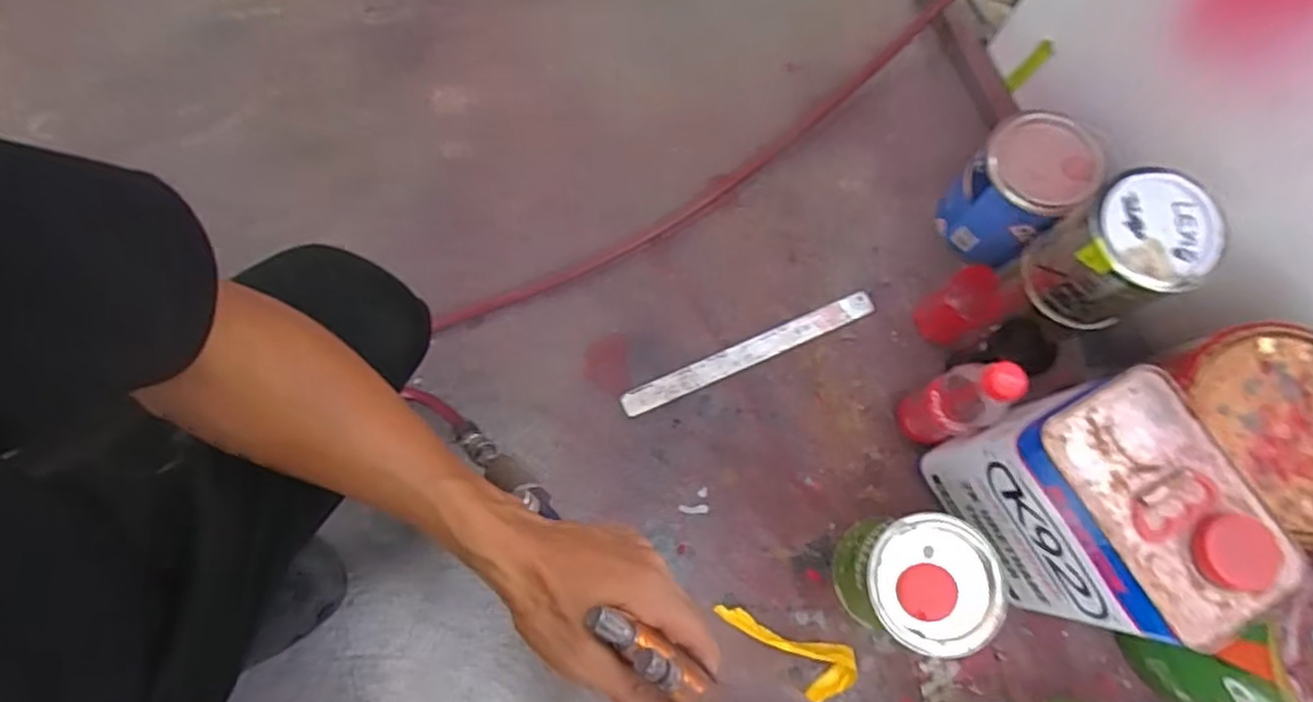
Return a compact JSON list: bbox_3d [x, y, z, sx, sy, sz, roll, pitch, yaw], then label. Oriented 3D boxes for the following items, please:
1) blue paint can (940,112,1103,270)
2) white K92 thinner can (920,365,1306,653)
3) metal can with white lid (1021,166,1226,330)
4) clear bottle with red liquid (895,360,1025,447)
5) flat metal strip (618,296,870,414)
[{"bbox_3d":[0.361,-0.163,0.714,0.097,0.142,0.099,0,75,1],"label":"blue paint can"},{"bbox_3d":[0.346,0.128,0.568,0.117,0.220,0.170,-26,76,-6],"label":"white K92 thinner can"},{"bbox_3d":[0.392,-0.083,0.601,0.093,0.124,0.091,0,75,1],"label":"metal can with white lid"},{"bbox_3d":[0.268,0.053,0.641,0.052,0.193,0.058,-22,76,-5],"label":"clear bottle with red liquid"},{"bbox_3d":[0.100,0.002,0.749,0.287,0.004,0.026,-23,76,-5],"label":"flat metal strip"}]

